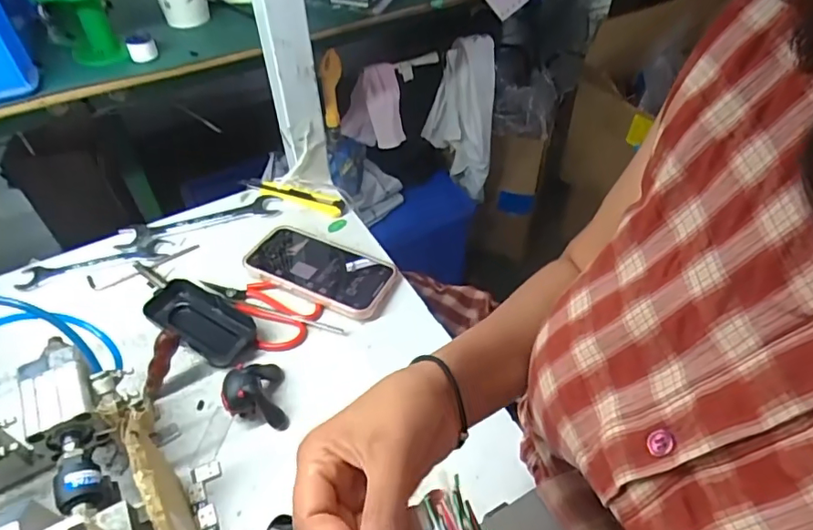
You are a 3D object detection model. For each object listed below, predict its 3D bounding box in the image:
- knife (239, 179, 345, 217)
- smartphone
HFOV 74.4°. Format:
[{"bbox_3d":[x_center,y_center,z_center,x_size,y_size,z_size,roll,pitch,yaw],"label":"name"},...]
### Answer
[{"bbox_3d":[-0.136,-0.085,0.641,0.140,0.012,0.027,16,50,15],"label":"knife"},{"bbox_3d":[-0.087,0.004,0.553,0.150,0.015,0.079,19,51,18],"label":"smartphone"}]

